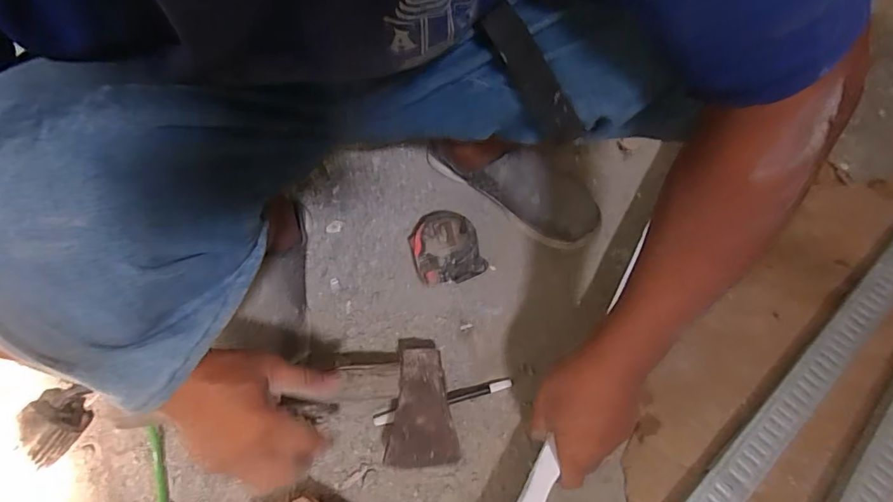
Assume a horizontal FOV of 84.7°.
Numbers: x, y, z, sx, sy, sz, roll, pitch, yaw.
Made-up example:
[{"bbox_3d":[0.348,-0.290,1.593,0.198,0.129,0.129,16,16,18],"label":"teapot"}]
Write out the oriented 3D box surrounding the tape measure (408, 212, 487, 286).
[{"bbox_3d":[-0.002,-0.003,0.587,0.076,0.047,0.088,-14,57,-4],"label":"tape measure"}]

